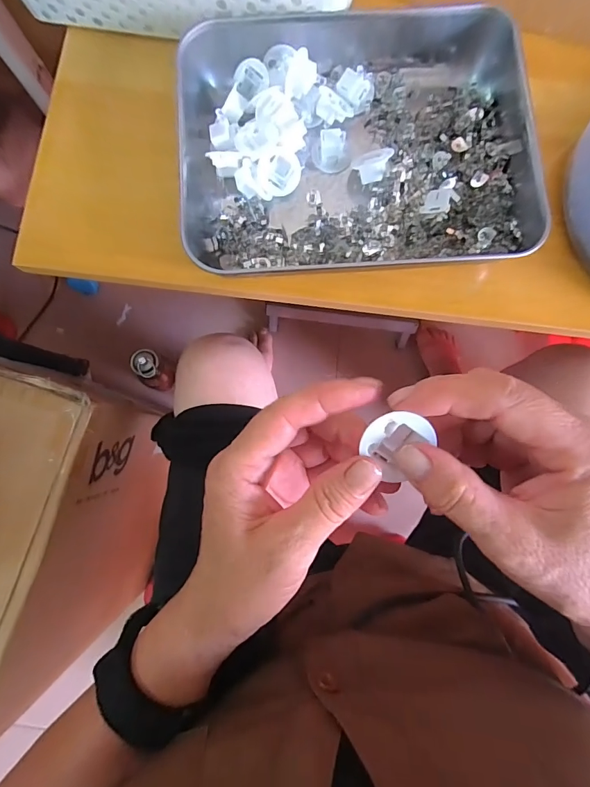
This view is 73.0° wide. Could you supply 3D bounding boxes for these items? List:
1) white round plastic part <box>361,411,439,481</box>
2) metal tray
[{"bbox_3d":[0.042,0.021,0.173,0.028,0.009,0.028,-1,115,-2],"label":"white round plastic part"},{"bbox_3d":[0.045,-0.191,0.307,0.260,0.043,0.201,-4,83,0],"label":"metal tray"}]

